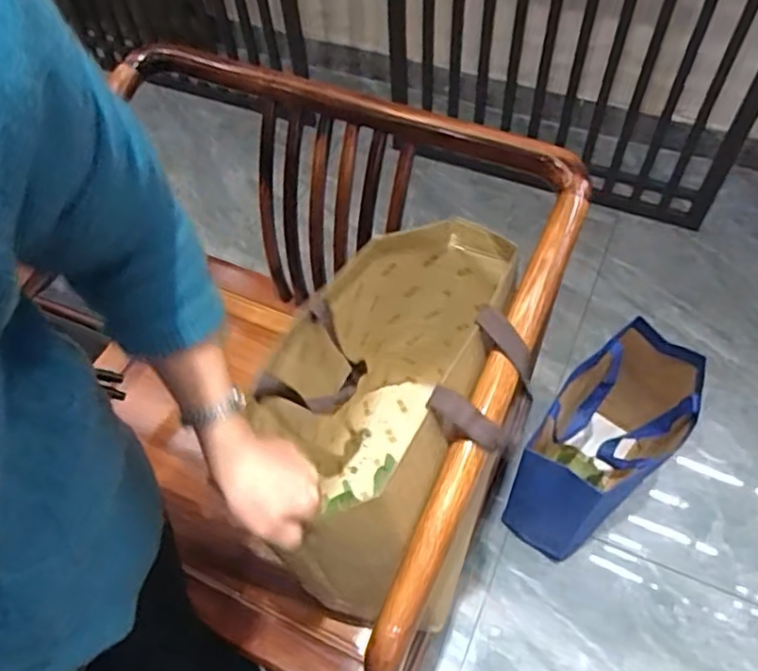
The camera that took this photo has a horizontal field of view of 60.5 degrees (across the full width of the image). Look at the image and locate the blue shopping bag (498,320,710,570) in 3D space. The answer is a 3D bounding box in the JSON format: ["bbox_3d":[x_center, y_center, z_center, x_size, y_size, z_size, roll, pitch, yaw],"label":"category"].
[{"bbox_3d":[0.394,0.194,1.146,0.178,0.362,0.362,36,67,24],"label":"blue shopping bag"}]

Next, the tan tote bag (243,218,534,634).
[{"bbox_3d":[0.024,0.107,0.738,0.242,0.318,0.378,24,63,18],"label":"tan tote bag"}]

